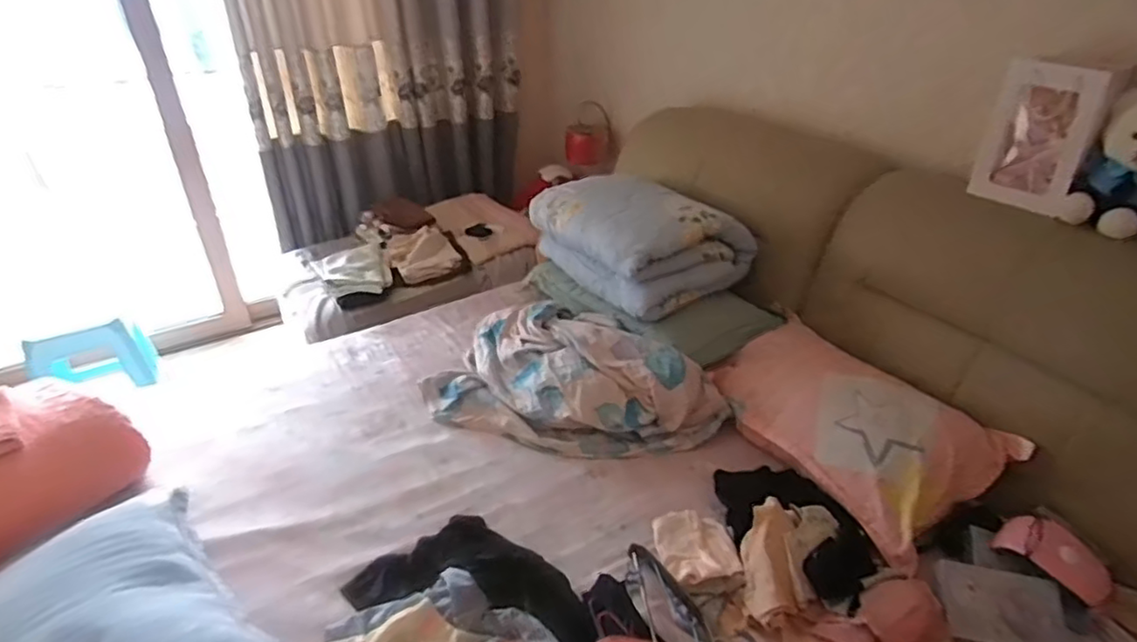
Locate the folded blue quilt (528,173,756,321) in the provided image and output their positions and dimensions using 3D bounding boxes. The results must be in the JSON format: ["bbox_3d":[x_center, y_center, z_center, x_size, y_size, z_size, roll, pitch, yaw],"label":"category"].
[{"bbox_3d":[0.203,-0.289,1.912,0.415,0.294,0.559,-20,36,-28],"label":"folded blue quilt"}]

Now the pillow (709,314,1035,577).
[{"bbox_3d":[0.629,0.238,1.519,0.388,0.175,0.655,-46,44,-6],"label":"pillow"}]

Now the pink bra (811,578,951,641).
[{"bbox_3d":[0.582,0.548,1.148,0.274,0.082,0.115,-11,33,-17],"label":"pink bra"}]

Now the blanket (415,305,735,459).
[{"bbox_3d":[0.024,0.132,1.706,0.749,0.178,0.459,5,32,10],"label":"blanket"}]

